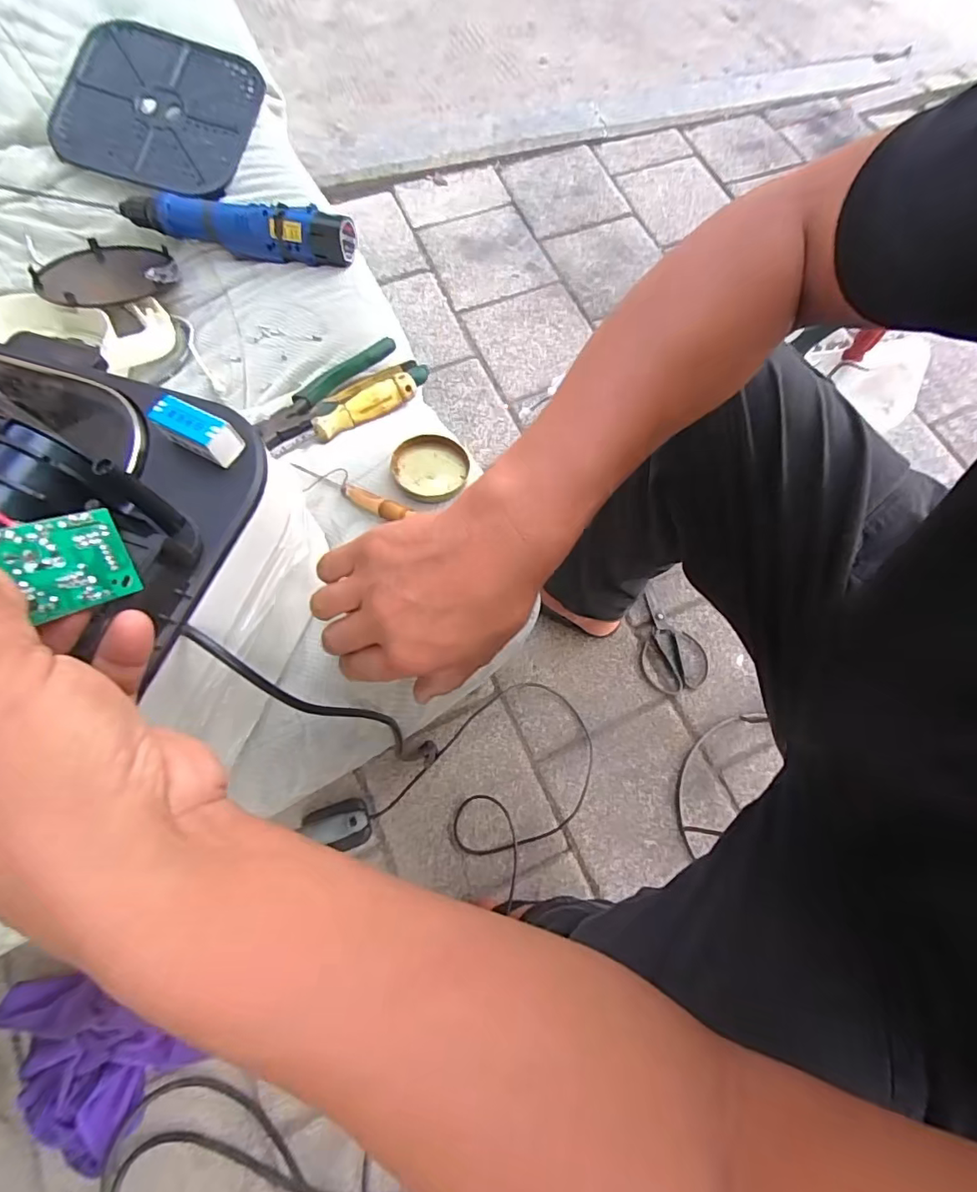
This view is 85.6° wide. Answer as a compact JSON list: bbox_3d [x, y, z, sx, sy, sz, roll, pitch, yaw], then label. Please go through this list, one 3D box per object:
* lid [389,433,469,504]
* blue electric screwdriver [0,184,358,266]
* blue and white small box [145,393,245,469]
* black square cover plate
[{"bbox_3d":[-0.051,-0.111,0.460,0.064,0.011,0.061,0,70,-1],"label":"lid"},{"bbox_3d":[-0.360,-0.445,0.610,0.420,0.047,0.049,16,71,4],"label":"blue electric screwdriver"},{"bbox_3d":[-0.173,-0.098,0.312,0.050,0.022,0.021,26,72,8],"label":"blue and white small box"},{"bbox_3d":[-0.407,-0.603,0.655,0.203,0.017,0.221,14,83,-6],"label":"black square cover plate"}]

